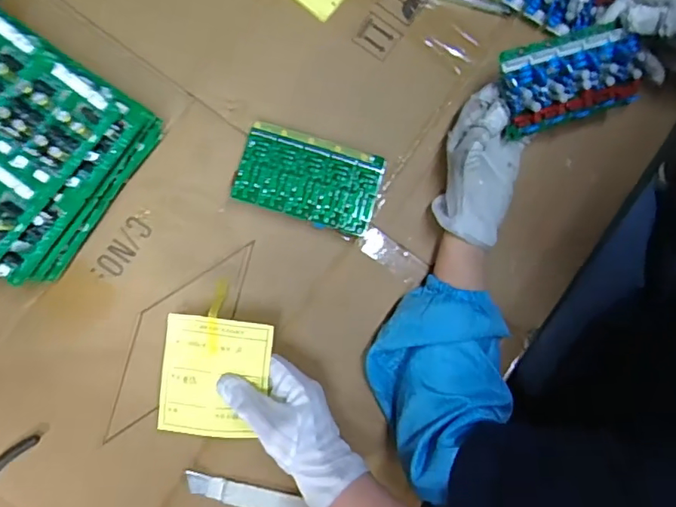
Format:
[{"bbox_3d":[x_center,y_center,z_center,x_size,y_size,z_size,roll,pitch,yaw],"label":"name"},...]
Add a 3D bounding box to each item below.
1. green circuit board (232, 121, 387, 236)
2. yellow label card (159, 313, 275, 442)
[{"bbox_3d":[-0.028,-0.069,0.513,0.129,0.034,0.078,14,87,-2],"label":"green circuit board"},{"bbox_3d":[-0.110,0.110,0.474,0.094,0.009,0.105,7,91,9],"label":"yellow label card"}]

